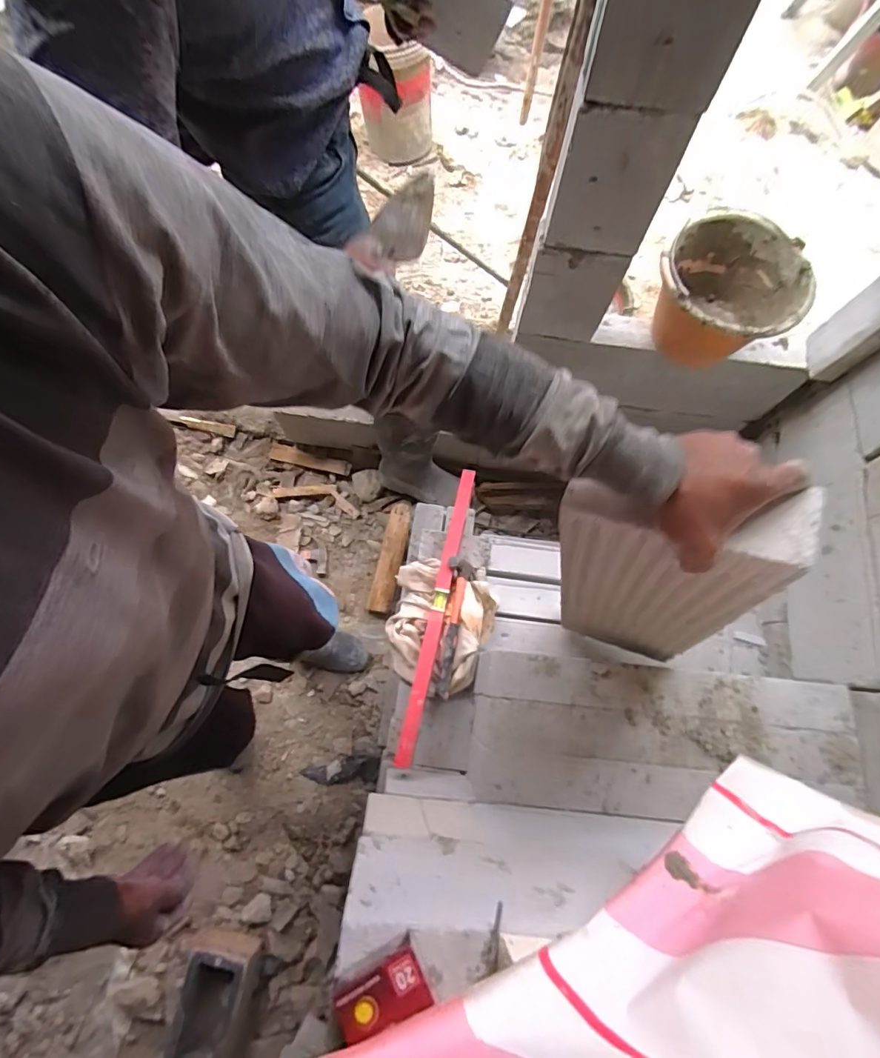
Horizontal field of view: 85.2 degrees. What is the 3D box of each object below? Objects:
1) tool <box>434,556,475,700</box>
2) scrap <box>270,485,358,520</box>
[{"bbox_3d":[0.021,0.187,0.930,0.057,0.057,0.269,12,73,1],"label":"tool"},{"bbox_3d":[-0.382,-0.106,1.494,0.272,0.018,0.079,14,73,2],"label":"scrap"}]

